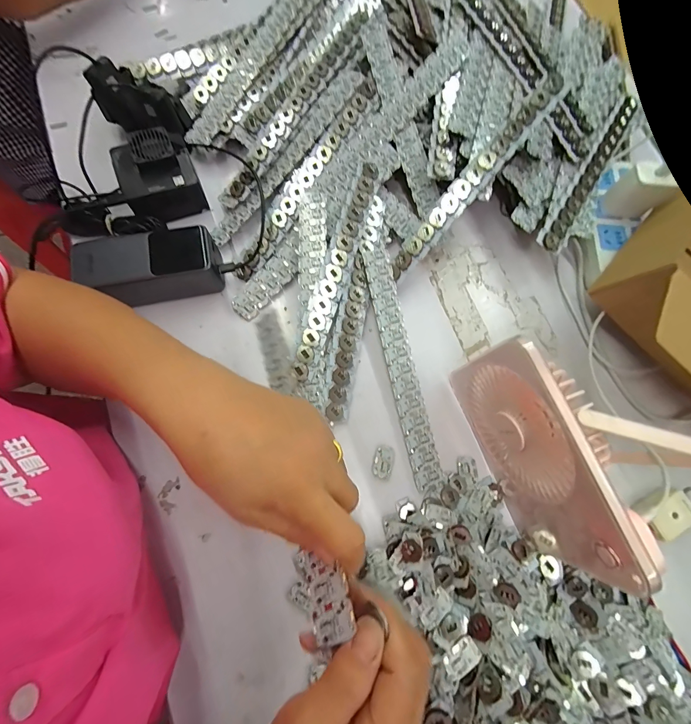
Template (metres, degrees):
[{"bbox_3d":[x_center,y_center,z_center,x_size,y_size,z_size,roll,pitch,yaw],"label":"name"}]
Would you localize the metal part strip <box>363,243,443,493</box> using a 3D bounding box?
[{"bbox_3d":[0.057,-0.001,0.340,0.027,0.005,0.255,-10,82,-13],"label":"metal part strip"}]

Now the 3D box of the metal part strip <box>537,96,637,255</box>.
[{"bbox_3d":[0.281,-0.219,0.371,0.027,0.009,0.240,34,77,7],"label":"metal part strip"}]

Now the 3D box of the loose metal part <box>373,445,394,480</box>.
[{"bbox_3d":[0.038,0.099,0.323,0.018,0.004,0.032,17,76,3],"label":"loose metal part"}]

